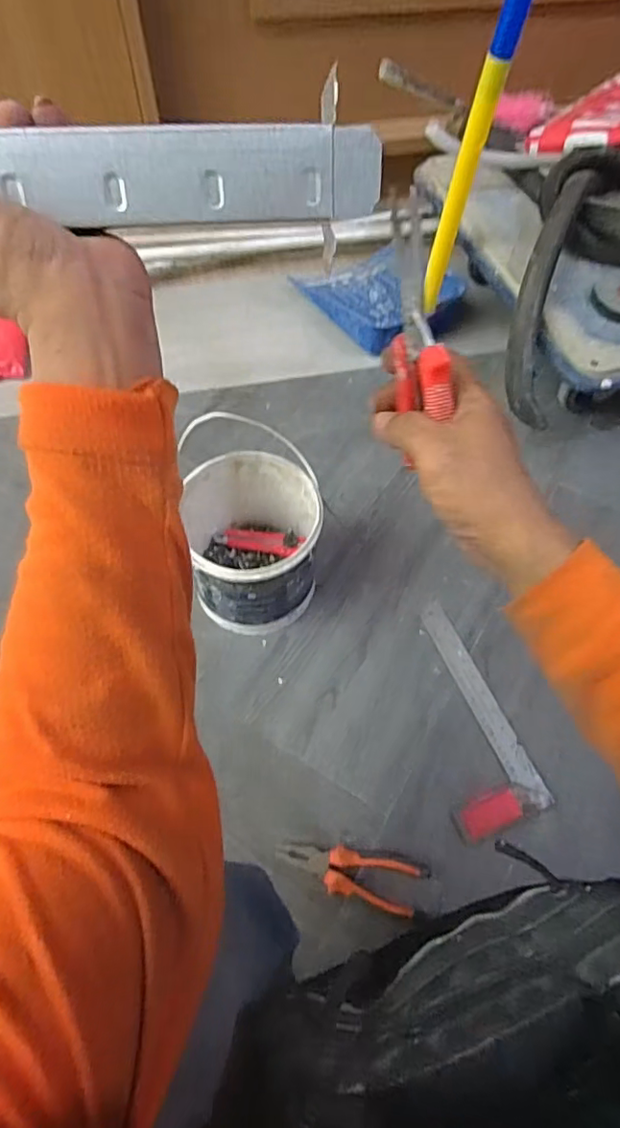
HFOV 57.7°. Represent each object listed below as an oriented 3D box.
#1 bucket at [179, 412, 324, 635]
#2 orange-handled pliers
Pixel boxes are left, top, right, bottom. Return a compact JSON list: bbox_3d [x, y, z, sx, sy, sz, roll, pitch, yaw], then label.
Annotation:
[{"bbox_3d":[-0.079,-0.023,0.773,0.176,0.187,0.188,-5,62,-3],"label":"bucket"},{"bbox_3d":[0.046,0.363,0.661,0.171,0.017,0.051,13,62,5],"label":"orange-handled pliers"}]

